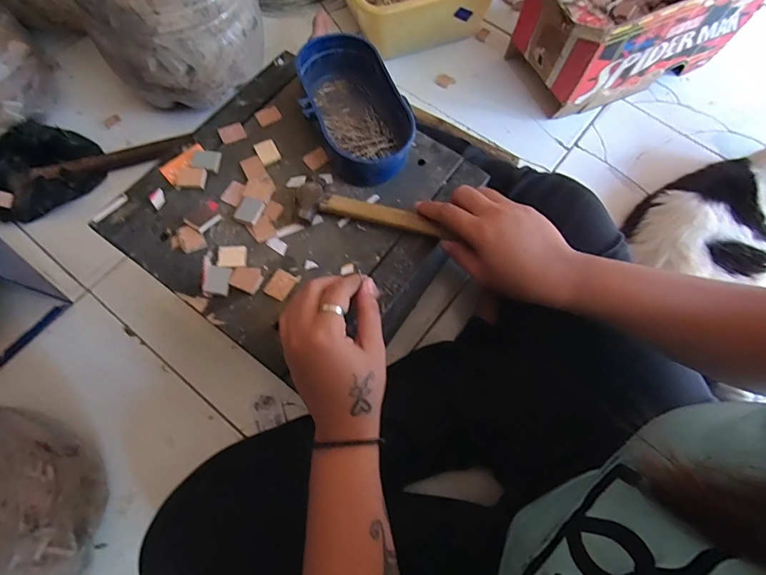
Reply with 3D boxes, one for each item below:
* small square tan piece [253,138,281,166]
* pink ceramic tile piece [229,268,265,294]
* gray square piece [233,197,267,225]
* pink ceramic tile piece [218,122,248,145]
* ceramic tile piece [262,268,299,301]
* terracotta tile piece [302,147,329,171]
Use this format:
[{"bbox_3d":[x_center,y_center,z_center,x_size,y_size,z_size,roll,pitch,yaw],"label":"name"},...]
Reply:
[{"bbox_3d":[-0.116,-0.136,0.414,0.020,0.005,0.029,-28,74,-11],"label":"small square tan piece"},{"bbox_3d":[-0.120,-0.008,0.364,0.026,0.004,0.023,24,71,6],"label":"pink ceramic tile piece"},{"bbox_3d":[-0.125,-0.072,0.387,0.022,0.006,0.025,20,71,5],"label":"gray square piece"},{"bbox_3d":[-0.154,-0.158,0.421,0.024,0.004,0.020,-28,74,-11],"label":"pink ceramic tile piece"},{"bbox_3d":[-0.090,-0.002,0.366,0.022,0.004,0.025,31,72,9],"label":"ceramic tile piece"},{"bbox_3d":[-0.067,-0.129,0.413,0.022,0.004,0.020,-30,74,-12],"label":"terracotta tile piece"}]

